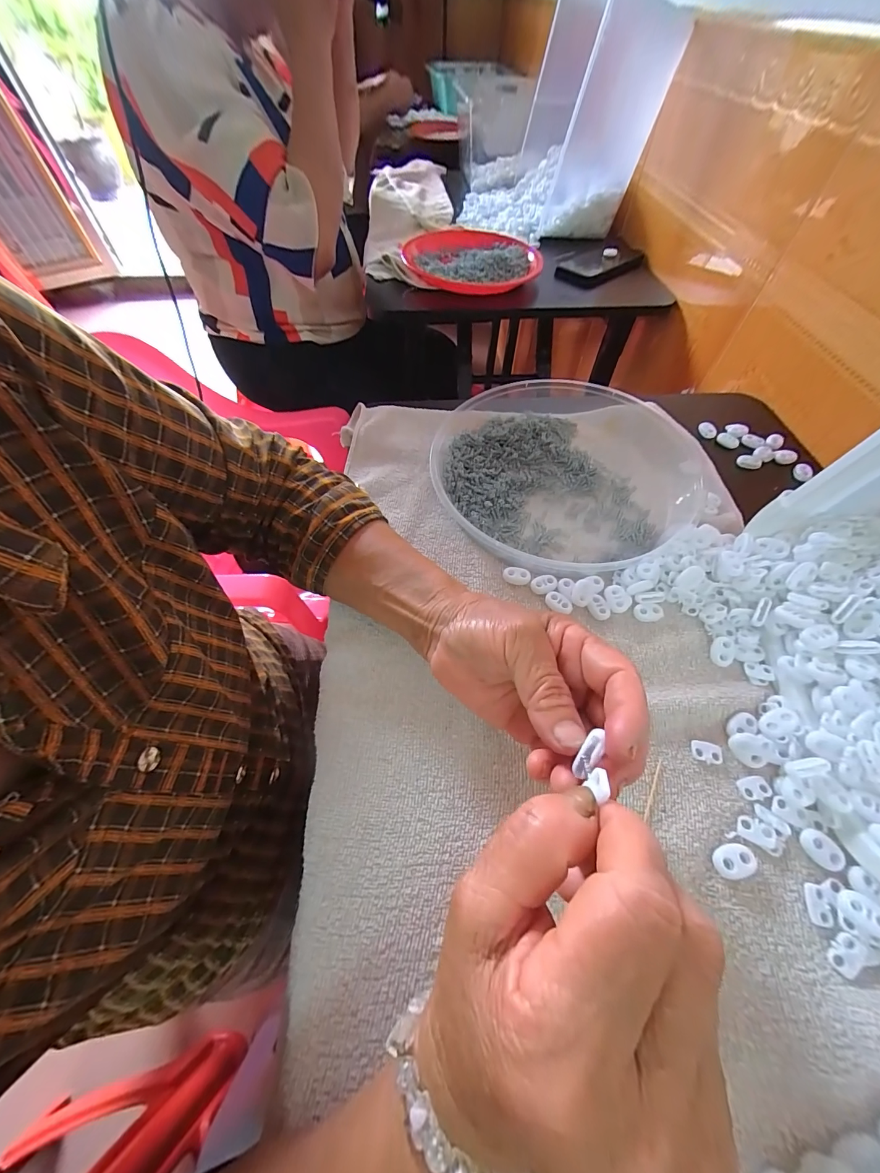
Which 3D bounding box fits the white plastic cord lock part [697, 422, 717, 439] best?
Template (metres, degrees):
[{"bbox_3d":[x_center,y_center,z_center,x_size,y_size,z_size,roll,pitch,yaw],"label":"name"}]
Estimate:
[{"bbox_3d":[0.299,-0.175,0.429,0.008,0.013,0.020,-29,60,-15],"label":"white plastic cord lock part"}]

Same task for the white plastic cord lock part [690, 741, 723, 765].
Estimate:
[{"bbox_3d":[0.172,0.106,0.246,0.018,0.004,0.012,8,58,8],"label":"white plastic cord lock part"}]

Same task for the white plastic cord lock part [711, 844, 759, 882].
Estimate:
[{"bbox_3d":[0.165,0.153,0.214,0.022,0.004,0.015,-21,59,-10],"label":"white plastic cord lock part"}]

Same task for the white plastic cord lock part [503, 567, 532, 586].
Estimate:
[{"bbox_3d":[0.063,-0.010,0.314,0.022,0.004,0.015,9,58,8],"label":"white plastic cord lock part"}]

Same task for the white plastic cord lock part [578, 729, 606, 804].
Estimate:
[{"bbox_3d":[0.060,0.067,0.155,0.006,0.004,0.020,26,80,18],"label":"white plastic cord lock part"}]

